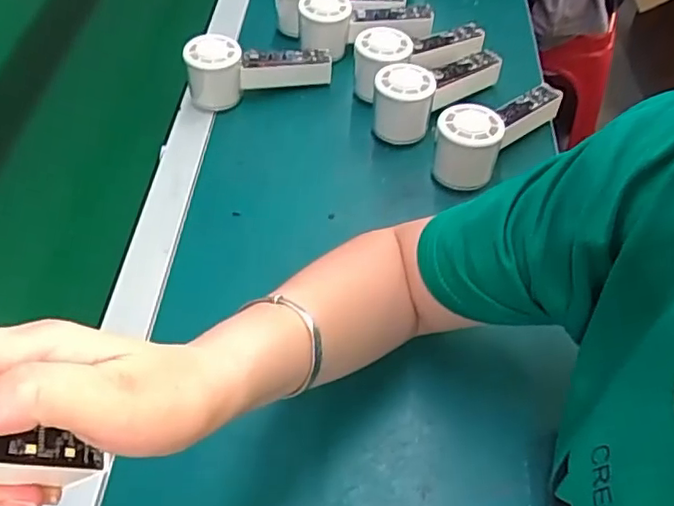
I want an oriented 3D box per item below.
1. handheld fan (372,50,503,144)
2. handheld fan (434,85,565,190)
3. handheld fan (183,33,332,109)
[{"bbox_3d":[0.098,-0.165,0.611,0.061,0.064,0.153,37,63,26],"label":"handheld fan"},{"bbox_3d":[0.149,-0.123,0.574,0.060,0.060,0.152,33,61,25],"label":"handheld fan"},{"bbox_3d":[-0.083,-0.199,0.647,0.150,0.067,0.045,-16,54,-10],"label":"handheld fan"}]

